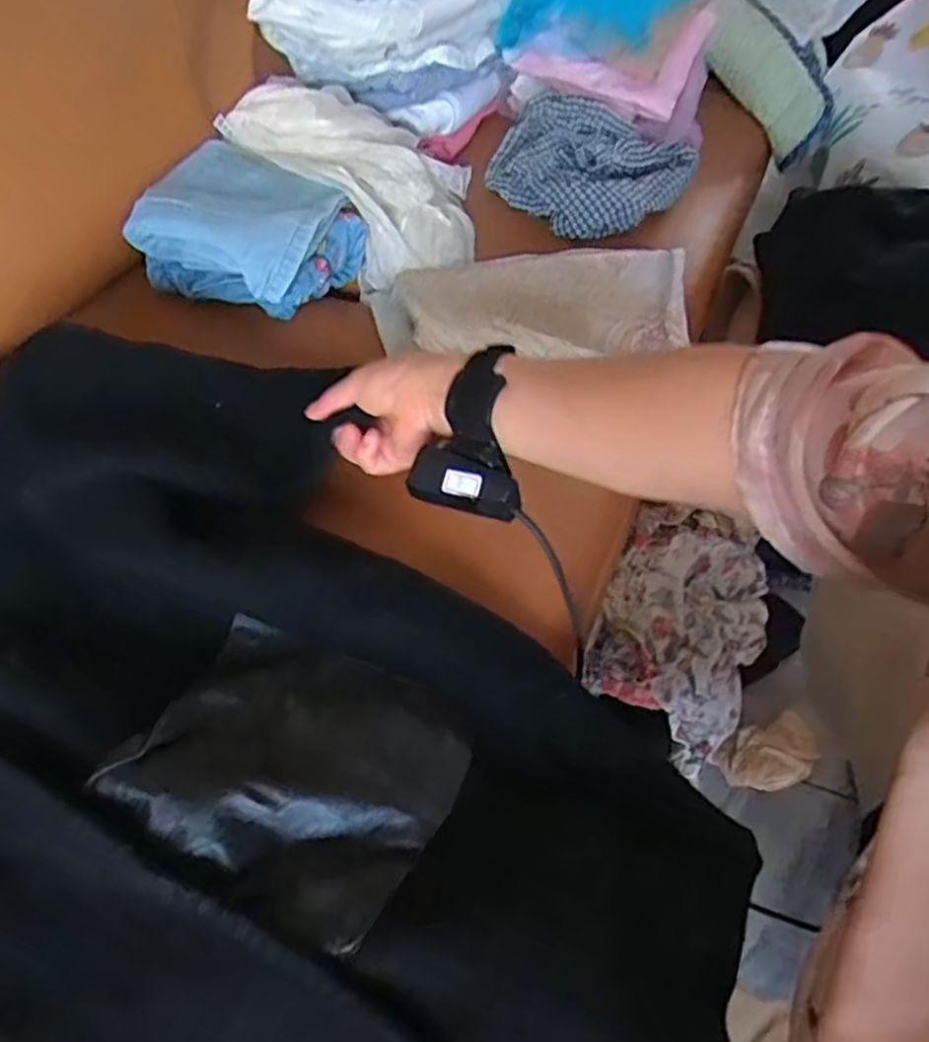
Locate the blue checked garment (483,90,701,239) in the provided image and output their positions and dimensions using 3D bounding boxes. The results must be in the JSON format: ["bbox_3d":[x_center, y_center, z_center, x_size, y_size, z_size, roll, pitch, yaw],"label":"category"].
[{"bbox_3d":[0.135,-0.397,0.772,0.174,0.085,0.162,-26,55,-14],"label":"blue checked garment"}]

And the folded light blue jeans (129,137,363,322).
[{"bbox_3d":[-0.207,-0.286,0.721,0.186,0.090,0.162,24,58,21],"label":"folded light blue jeans"}]

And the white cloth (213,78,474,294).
[{"bbox_3d":[-0.109,-0.379,0.780,0.303,0.045,0.187,42,65,9],"label":"white cloth"}]

